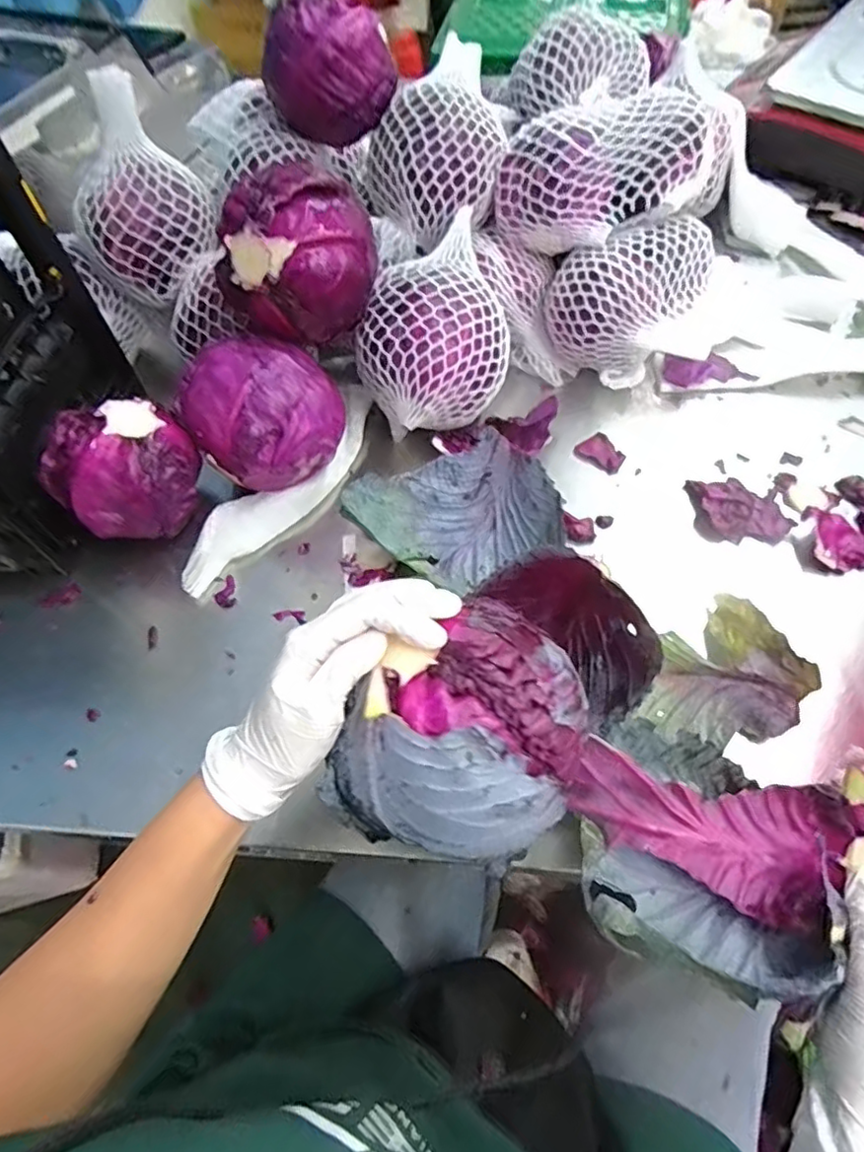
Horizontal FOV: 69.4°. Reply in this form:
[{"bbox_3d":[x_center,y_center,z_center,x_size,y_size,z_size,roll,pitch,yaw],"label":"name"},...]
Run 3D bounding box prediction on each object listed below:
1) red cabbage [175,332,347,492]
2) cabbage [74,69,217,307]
[{"bbox_3d":[-0.139,-0.136,0.517,0.112,0.095,0.097,-42,66,-18],"label":"red cabbage"},{"bbox_3d":[-0.266,-0.344,0.575,0.112,0.140,0.109,29,66,19],"label":"cabbage"}]

